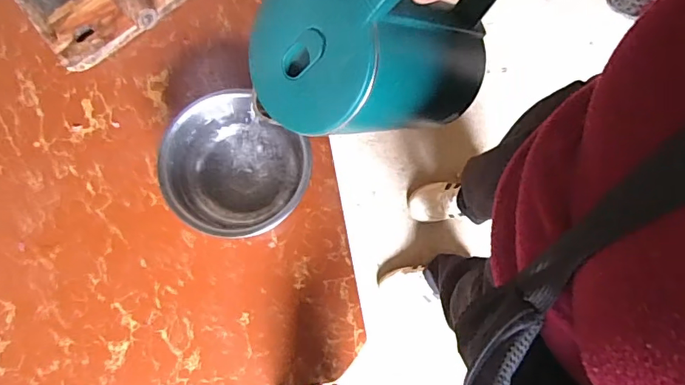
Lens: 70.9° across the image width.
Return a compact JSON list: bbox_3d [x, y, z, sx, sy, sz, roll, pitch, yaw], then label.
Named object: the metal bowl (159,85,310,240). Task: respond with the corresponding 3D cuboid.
[{"bbox_3d":[-0.122,-0.026,0.549,0.161,0.048,0.151,0,79,0],"label":"metal bowl"}]

